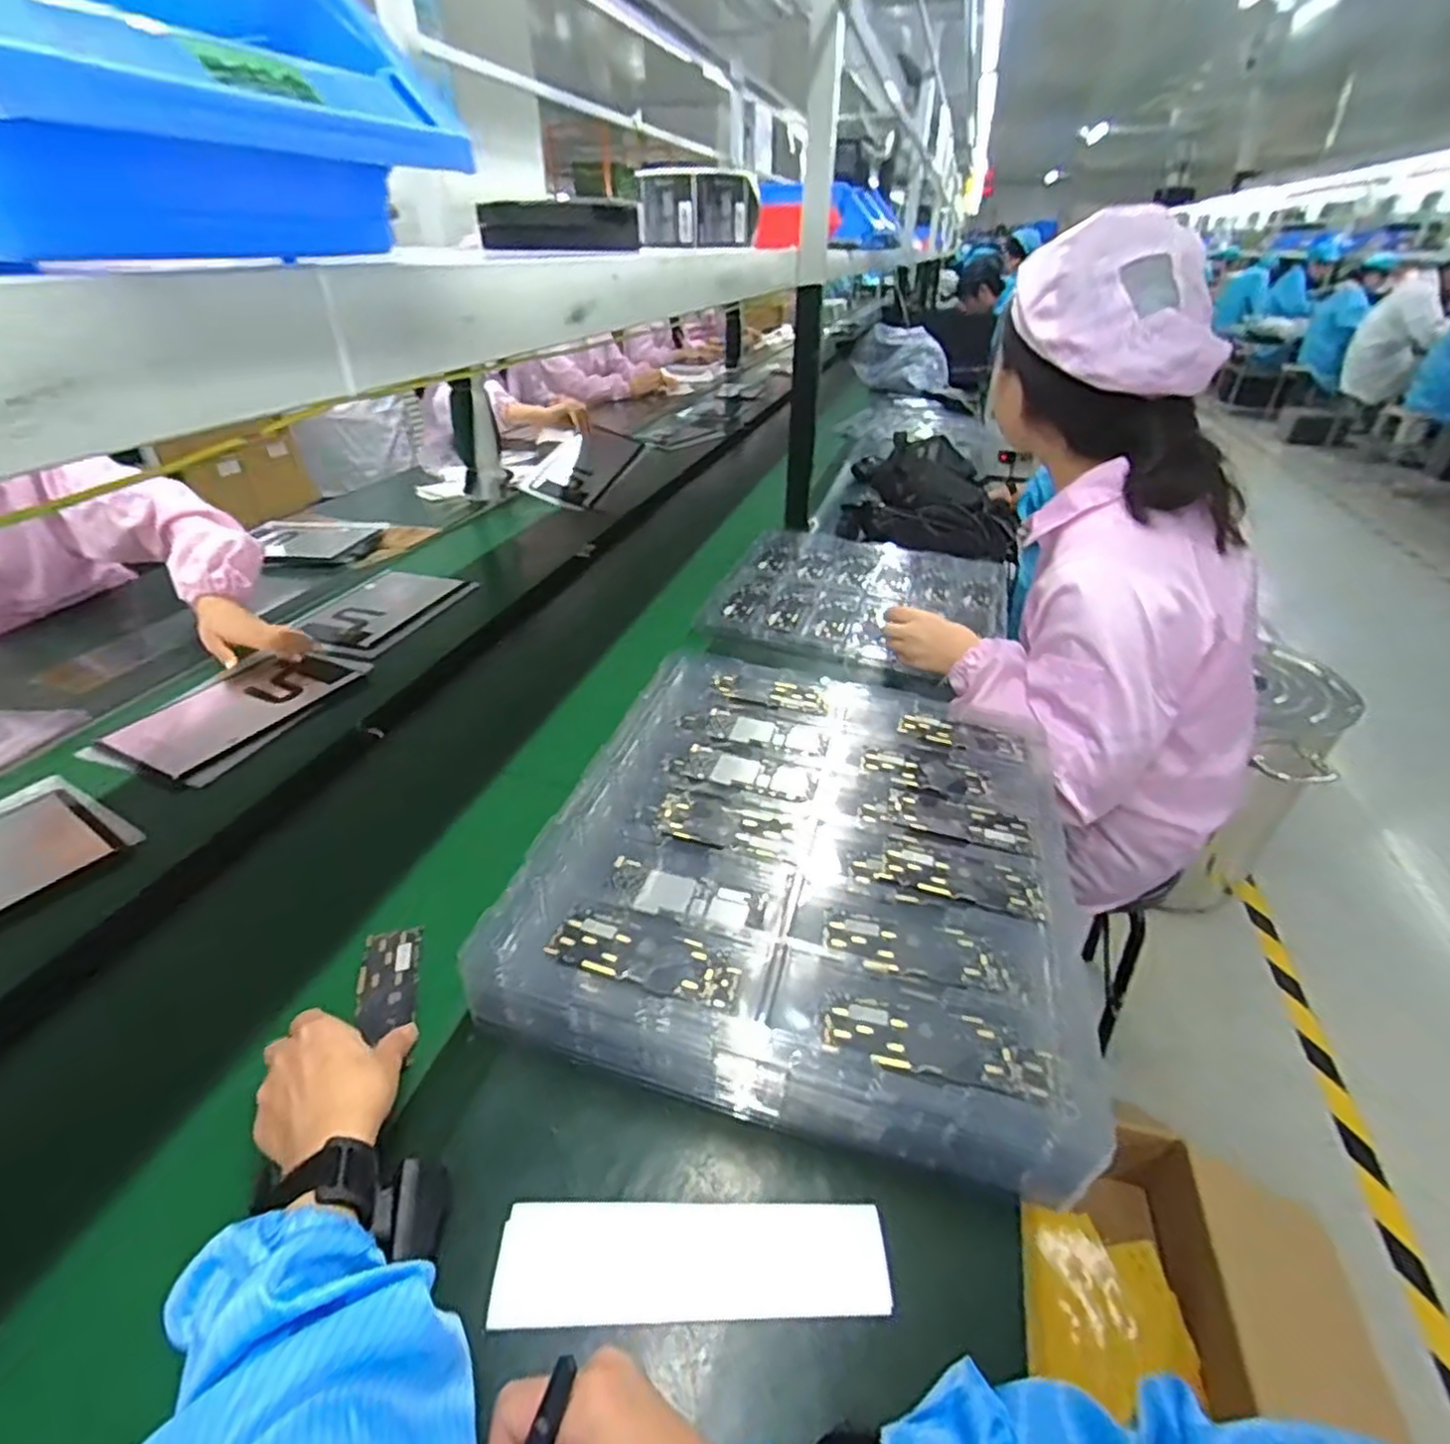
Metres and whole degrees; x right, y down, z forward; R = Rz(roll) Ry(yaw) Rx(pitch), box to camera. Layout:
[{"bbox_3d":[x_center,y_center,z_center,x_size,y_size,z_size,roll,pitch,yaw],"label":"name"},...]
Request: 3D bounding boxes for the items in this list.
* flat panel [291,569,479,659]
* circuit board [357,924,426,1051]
[{"bbox_3d":[-0.514,-0.168,1.012,0.162,0.010,0.257,8,36,11],"label":"flat panel"},{"bbox_3d":[-0.264,0.201,0.537,0.044,0.009,0.089,-9,37,-14],"label":"circuit board"}]

